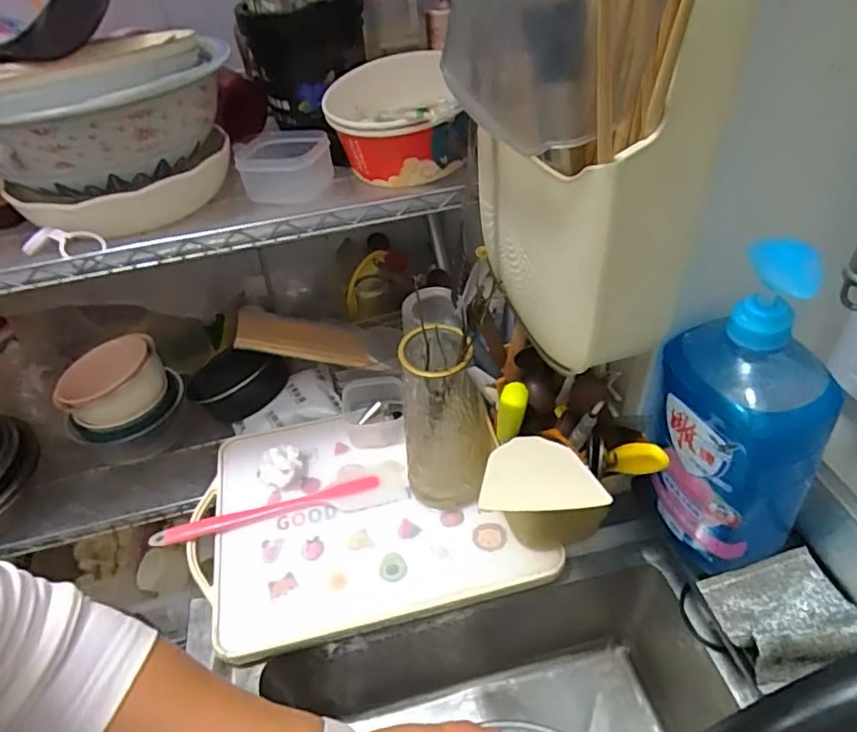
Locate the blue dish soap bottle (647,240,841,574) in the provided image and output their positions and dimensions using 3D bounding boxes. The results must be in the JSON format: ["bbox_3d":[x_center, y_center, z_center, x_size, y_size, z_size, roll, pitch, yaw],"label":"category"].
[{"bbox_3d":[0.220,0.055,0.425,0.123,0.247,0.063,29,53,31],"label":"blue dish soap bottle"}]

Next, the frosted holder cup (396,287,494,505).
[{"bbox_3d":[0.016,0.045,0.578,0.082,0.234,0.076,-3,43,3],"label":"frosted holder cup"}]

